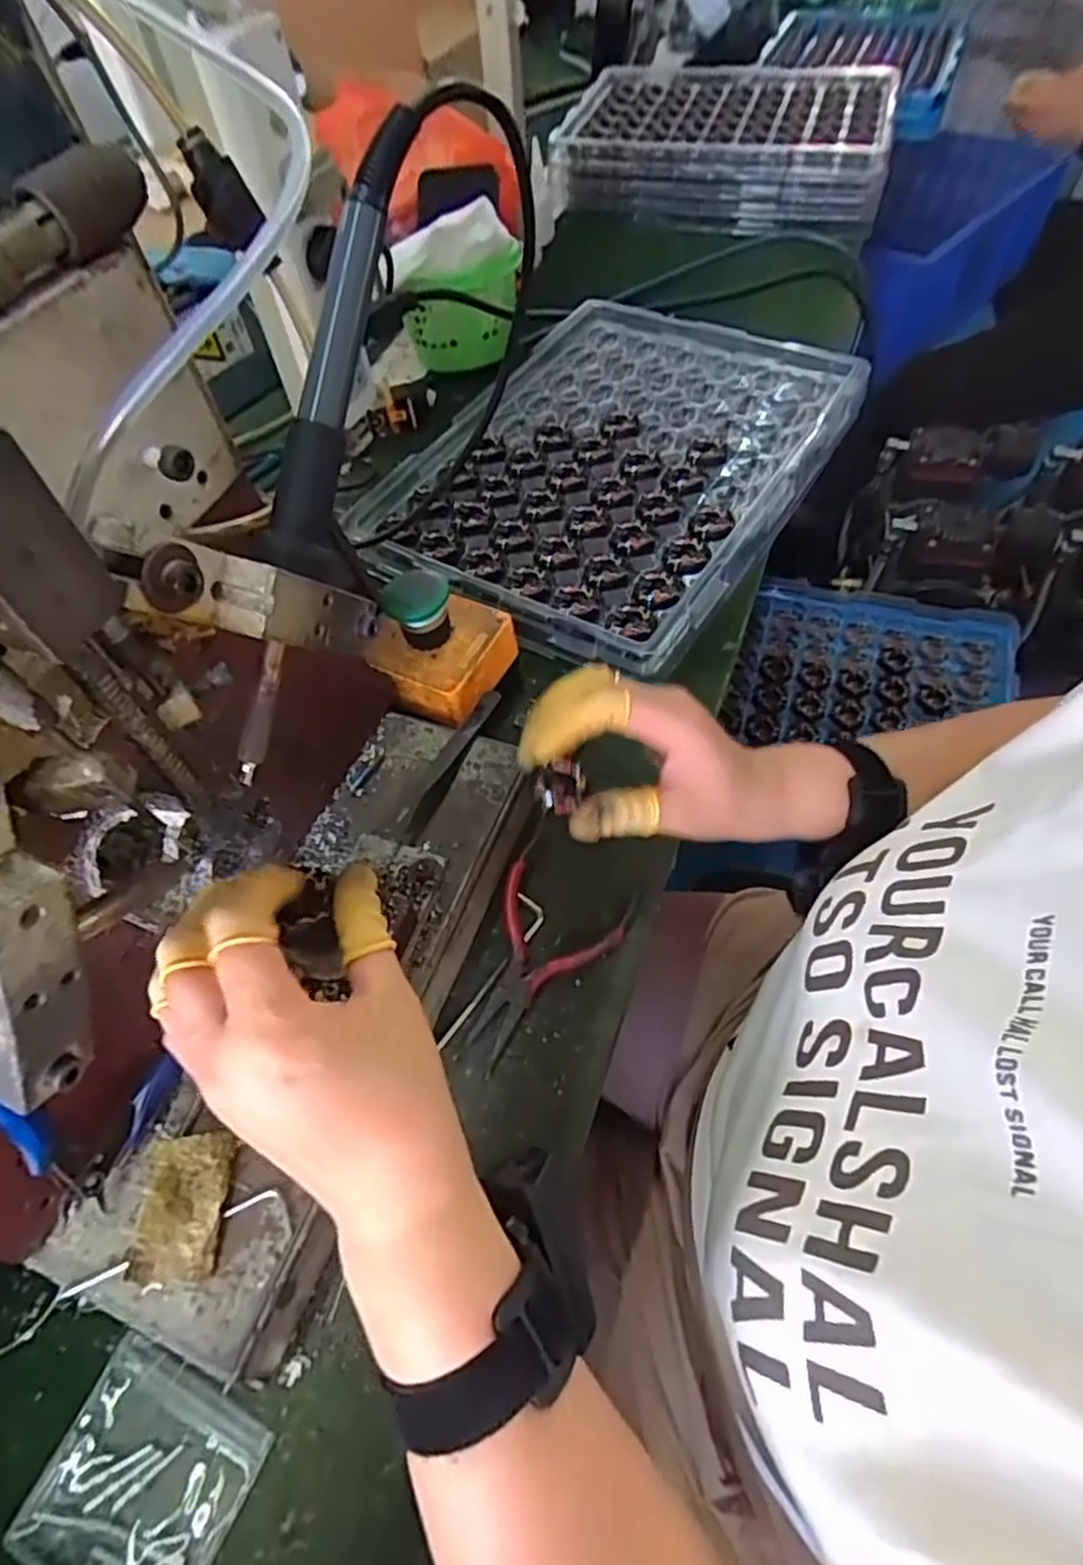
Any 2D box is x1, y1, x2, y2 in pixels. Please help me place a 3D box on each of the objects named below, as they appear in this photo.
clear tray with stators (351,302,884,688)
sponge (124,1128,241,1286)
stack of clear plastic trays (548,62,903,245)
[{"bbox_3d":[0.057,-0.257,0.577,0.284,0.029,0.379,29,62,19],"label":"clear tray with stators"},{"bbox_3d":[-0.144,0.170,0.296,0.033,0.013,0.051,-6,56,-2],"label":"sponge"},{"bbox_3d":[0.227,-0.795,0.900,0.375,0.063,0.340,13,58,11],"label":"stack of clear plastic trays"}]

